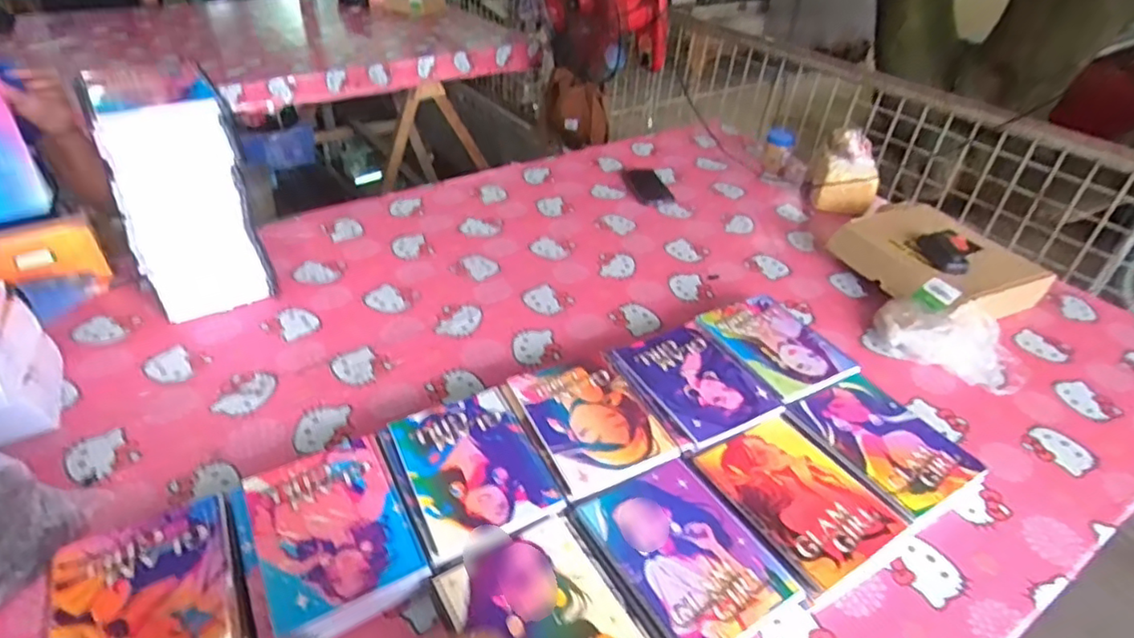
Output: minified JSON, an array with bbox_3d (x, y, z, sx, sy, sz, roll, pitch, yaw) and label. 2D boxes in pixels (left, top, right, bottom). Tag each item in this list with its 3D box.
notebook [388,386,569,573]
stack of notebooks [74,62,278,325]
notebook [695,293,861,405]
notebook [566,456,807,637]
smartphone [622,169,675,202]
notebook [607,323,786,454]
[{"bbox_3d":[-0.111,0.170,0.717,0.154,0.004,0.208,-16,42,-23],"label":"notebook"},{"bbox_3d":[-0.591,-0.198,0.958,0.176,0.327,0.208,-18,42,-24],"label":"stack of notebooks"},{"bbox_3d":[0.309,0.035,0.916,0.152,0.012,0.203,-17,43,-24],"label":"notebook"},{"bbox_3d":[0.122,0.253,0.655,0.156,0.037,0.197,-20,43,-27],"label":"notebook"},{"bbox_3d":[0.178,-0.309,1.397,0.087,0.015,0.166,-8,38,-13],"label":"smartphone"},{"bbox_3d":[0.171,0.083,0.843,0.161,0.009,0.198,-16,43,-24],"label":"notebook"}]

